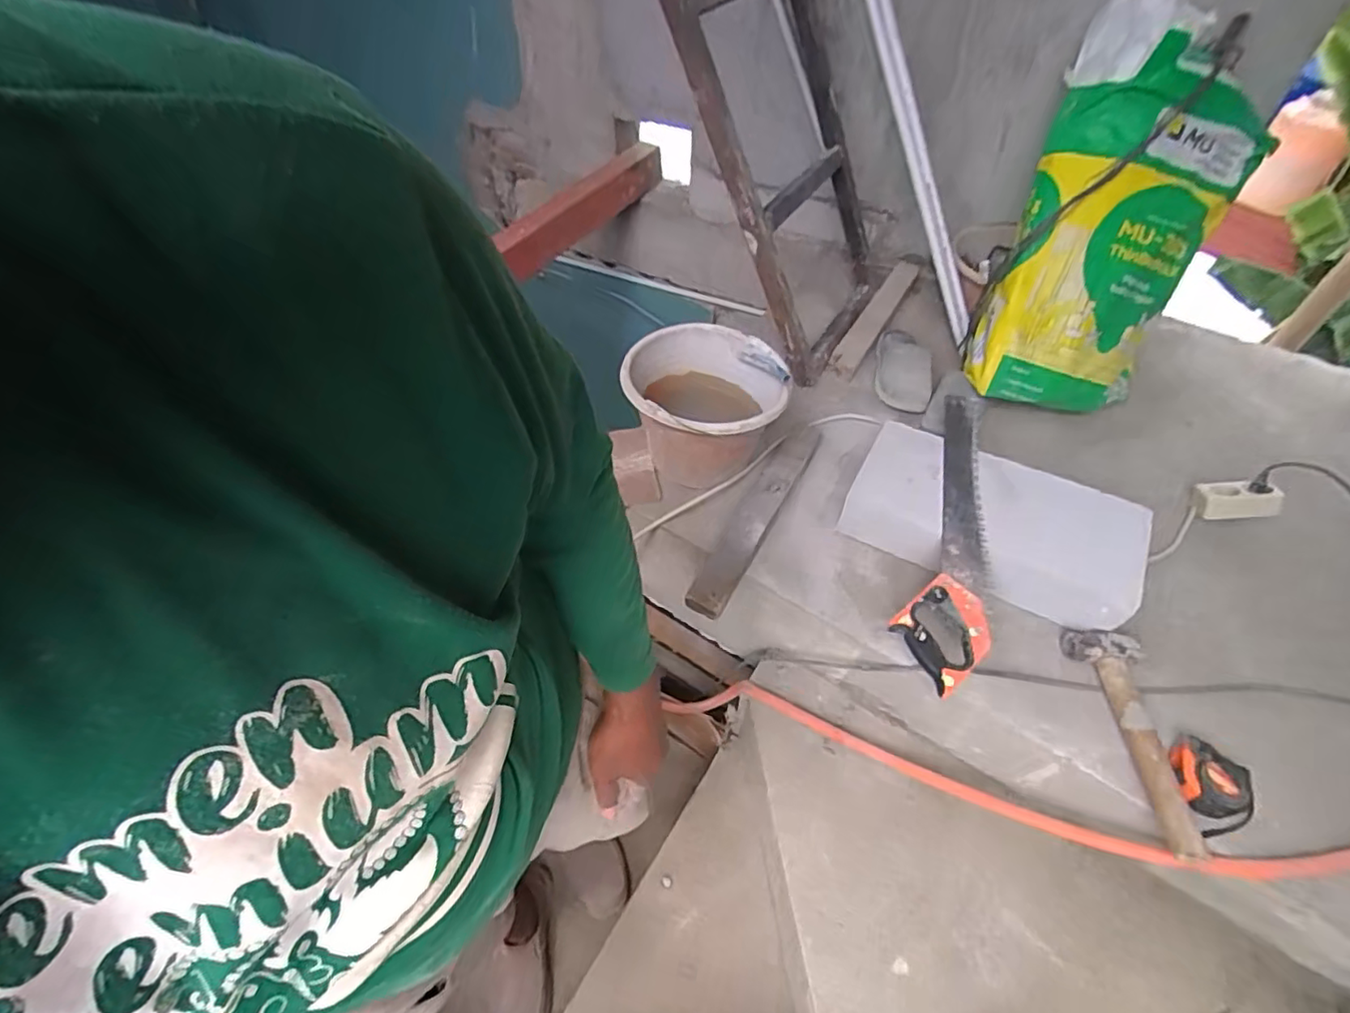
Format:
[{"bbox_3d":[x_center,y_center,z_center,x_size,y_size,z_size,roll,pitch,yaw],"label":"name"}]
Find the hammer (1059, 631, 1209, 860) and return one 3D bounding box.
[{"bbox_3d":[0.622,0.297,0.785,0.091,0.041,0.296,-2,51,0],"label":"hammer"}]

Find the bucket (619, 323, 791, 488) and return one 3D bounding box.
[{"bbox_3d":[0.058,-0.171,1.077,0.264,0.216,0.262,-1,51,1],"label":"bucket"}]

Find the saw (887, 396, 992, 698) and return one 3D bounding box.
[{"bbox_3d":[0.430,0.023,0.918,0.112,0.041,0.552,16,53,13],"label":"saw"}]

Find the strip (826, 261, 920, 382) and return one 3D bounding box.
[{"bbox_3d":[0.470,-0.450,1.384,0.062,0.032,0.453,26,60,21],"label":"strip"}]

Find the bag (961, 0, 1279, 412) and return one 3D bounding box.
[{"bbox_3d":[0.759,-0.465,1.027,0.311,0.591,0.156,15,27,4],"label":"bag"}]

